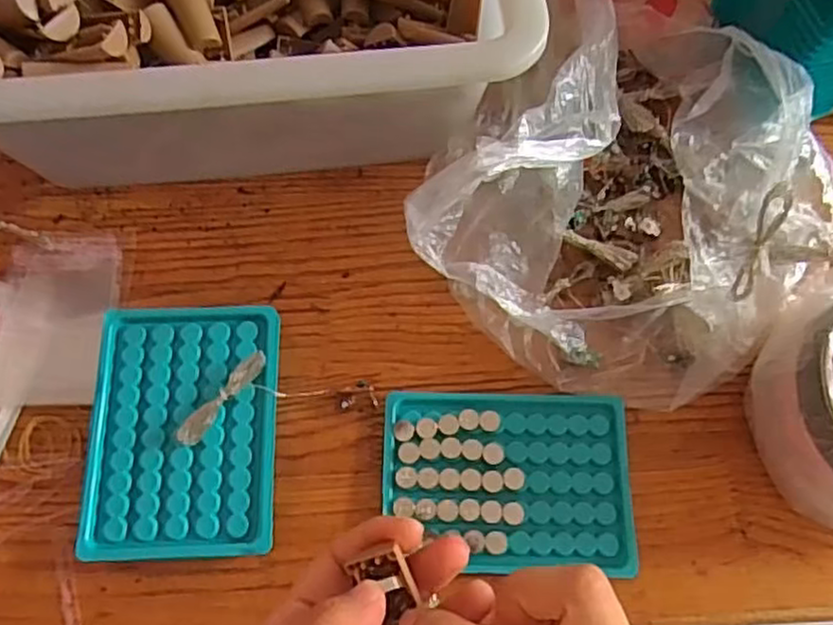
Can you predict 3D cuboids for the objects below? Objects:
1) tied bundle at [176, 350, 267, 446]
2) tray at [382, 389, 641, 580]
[{"bbox_3d":[-0.102,0.045,0.371,0.011,0.009,0.061,40,74,12],"label":"tied bundle"},{"bbox_3d":[0.049,0.089,0.376,0.131,0.007,0.091,2,70,-1],"label":"tray"}]

